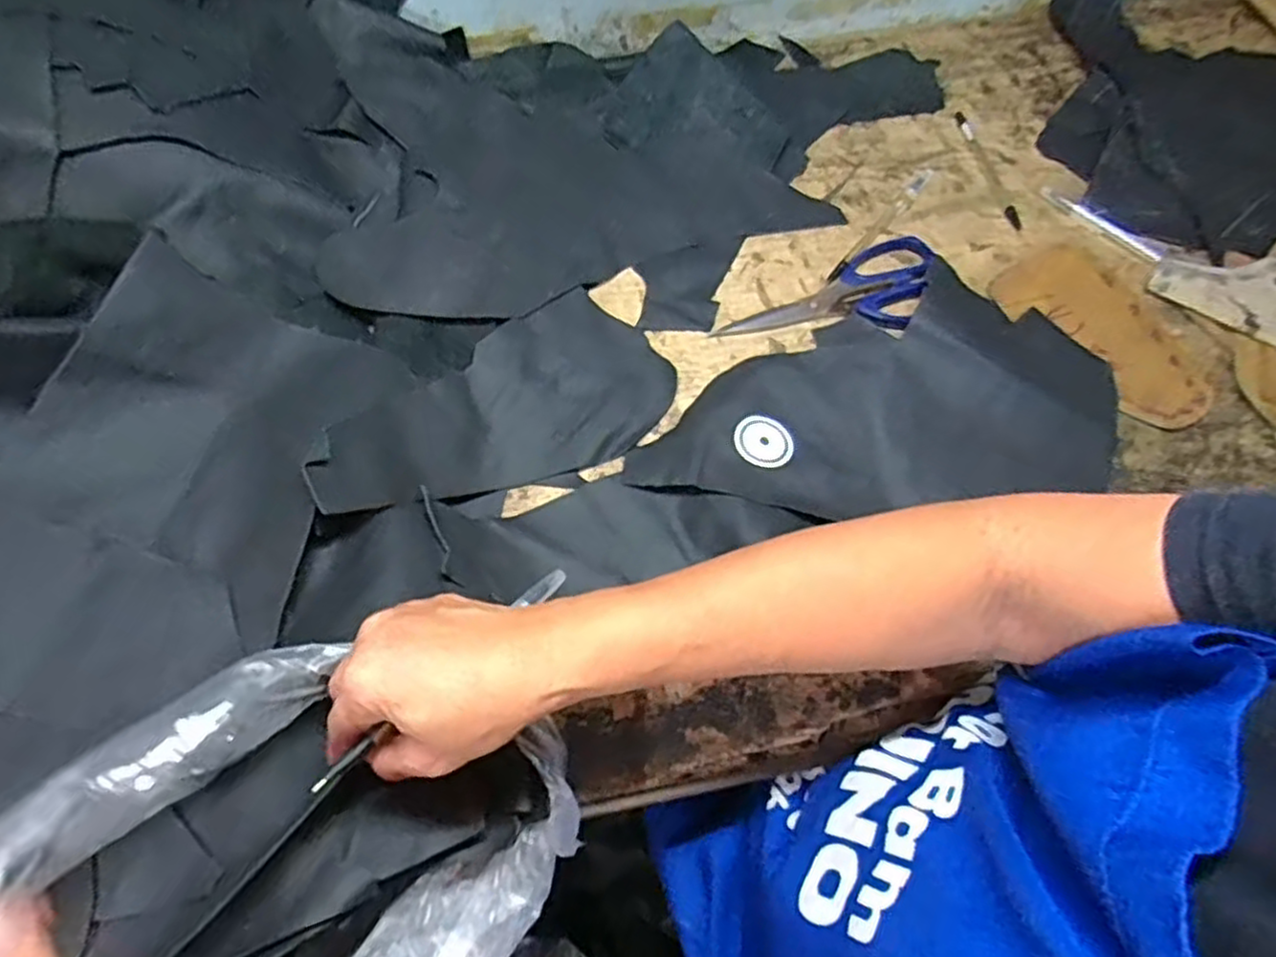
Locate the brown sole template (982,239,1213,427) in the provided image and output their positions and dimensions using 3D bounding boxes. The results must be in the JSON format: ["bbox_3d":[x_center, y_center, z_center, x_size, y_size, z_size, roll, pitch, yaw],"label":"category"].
[{"bbox_3d":[0.348,-0.109,0.543,0.085,0.005,0.166,-33,69,-15],"label":"brown sole template"}]

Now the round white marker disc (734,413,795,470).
[{"bbox_3d":[0.086,-0.025,0.491,0.040,0.006,0.037,0,63,0],"label":"round white marker disc"}]

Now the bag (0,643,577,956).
[{"bbox_3d":[-0.221,0.208,0.304,0.398,0.138,0.169,-23,69,-14],"label":"bag"}]

